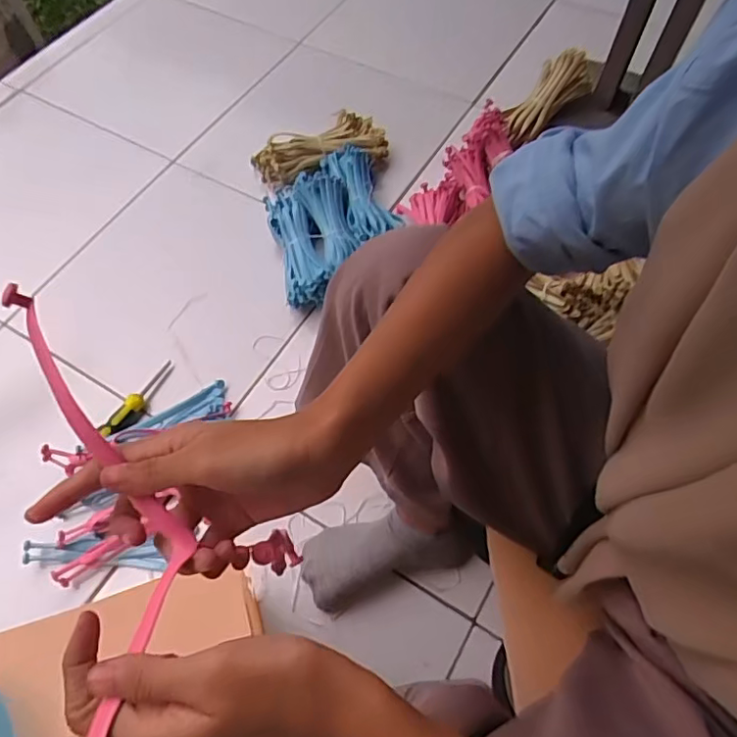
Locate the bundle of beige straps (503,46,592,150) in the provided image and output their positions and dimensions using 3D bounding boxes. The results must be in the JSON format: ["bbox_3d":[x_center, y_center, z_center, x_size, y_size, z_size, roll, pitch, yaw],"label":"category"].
[{"bbox_3d":[0.293,-0.450,0.941,0.168,0.054,0.063,-45,66,10],"label":"bundle of beige straps"}]

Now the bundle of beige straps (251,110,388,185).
[{"bbox_3d":[-0.083,-0.369,0.960,0.226,0.060,0.080,-17,63,-7],"label":"bundle of beige straps"}]

